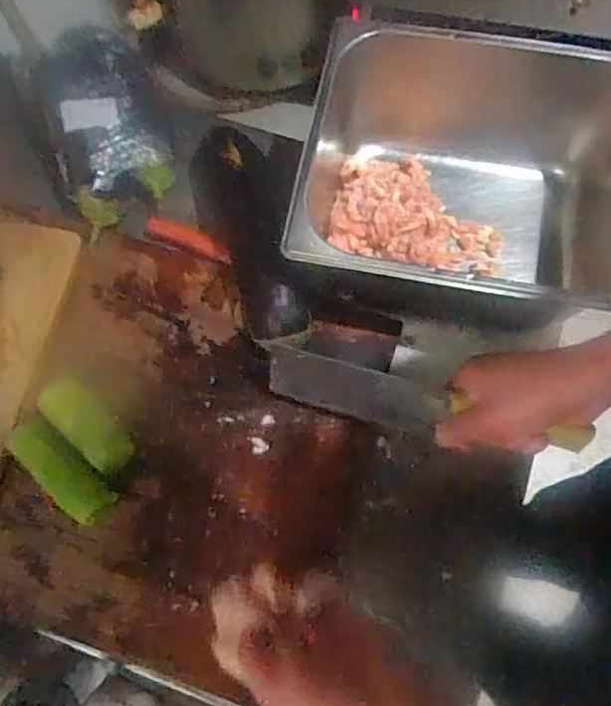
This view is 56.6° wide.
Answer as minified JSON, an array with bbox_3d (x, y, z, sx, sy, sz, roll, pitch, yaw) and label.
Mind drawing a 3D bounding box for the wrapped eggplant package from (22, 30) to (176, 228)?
[{"bbox_3d":[-0.227,-0.258,0.626,0.125,0.082,0.201,-25,74,-7],"label":"wrapped eggplant package"}]

